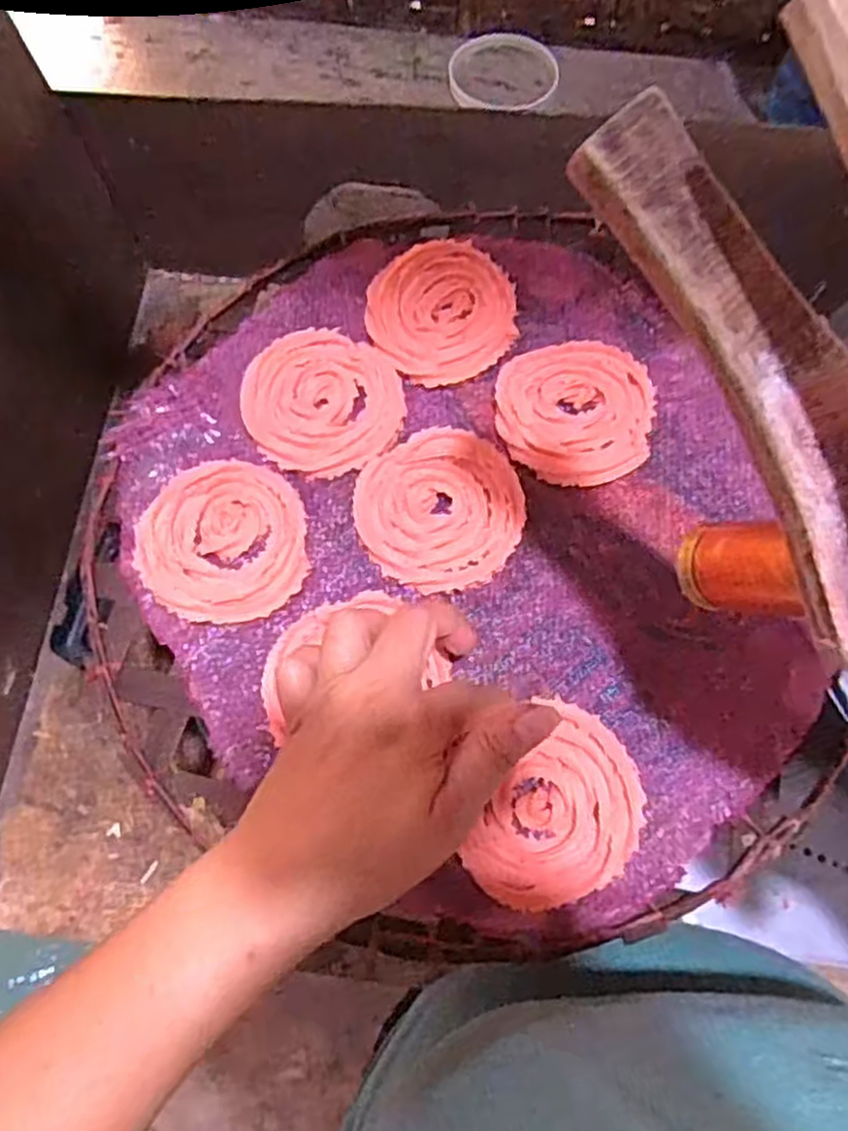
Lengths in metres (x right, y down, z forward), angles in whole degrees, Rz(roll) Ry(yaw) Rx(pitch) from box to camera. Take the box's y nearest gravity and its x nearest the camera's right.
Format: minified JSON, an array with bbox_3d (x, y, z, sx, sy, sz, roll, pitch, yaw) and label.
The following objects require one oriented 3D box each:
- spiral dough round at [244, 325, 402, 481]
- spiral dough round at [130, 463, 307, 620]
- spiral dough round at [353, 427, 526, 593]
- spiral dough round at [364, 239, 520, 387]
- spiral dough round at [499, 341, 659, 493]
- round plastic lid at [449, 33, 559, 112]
[{"bbox_3d":[-0.054,-0.088,0.403,0.080,0.009,0.082,1,71,-2],"label":"spiral dough round"},{"bbox_3d":[-0.100,-0.012,0.376,0.081,0.005,0.081,1,71,-2],"label":"spiral dough round"},{"bbox_3d":[0.008,-0.029,0.377,0.079,0.007,0.080,1,71,-2],"label":"spiral dough round"},{"bbox_3d":[0.010,-0.139,0.414,0.078,0.011,0.079,1,71,-2],"label":"spiral dough round"},{"bbox_3d":[0.077,-0.080,0.392,0.077,0.014,0.078,1,71,-2],"label":"spiral dough round"},{"bbox_3d":[0.064,-0.399,0.615,0.083,0.015,0.083,-1,72,2],"label":"round plastic lid"}]

